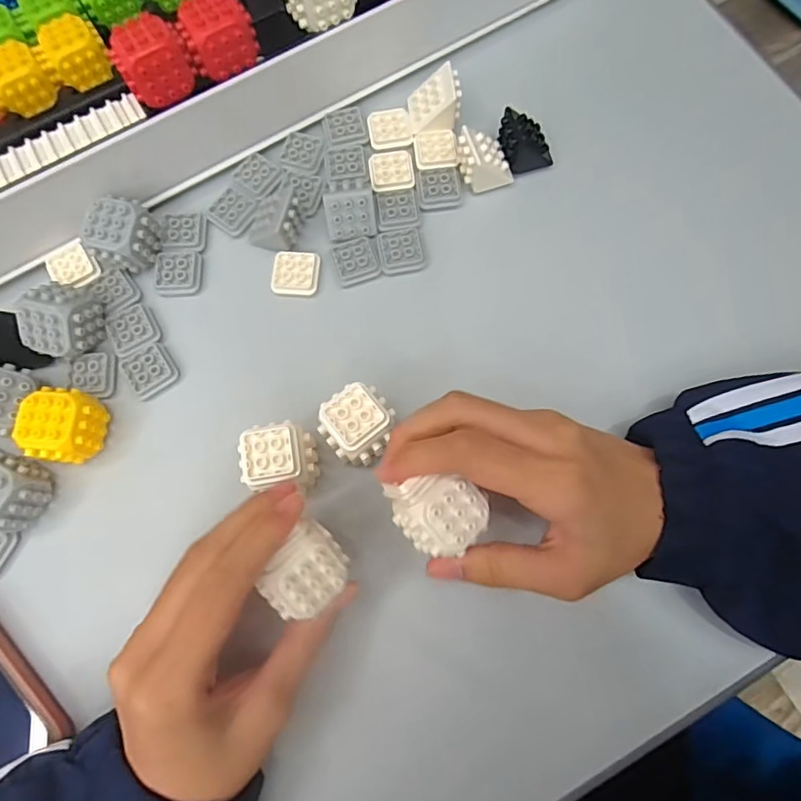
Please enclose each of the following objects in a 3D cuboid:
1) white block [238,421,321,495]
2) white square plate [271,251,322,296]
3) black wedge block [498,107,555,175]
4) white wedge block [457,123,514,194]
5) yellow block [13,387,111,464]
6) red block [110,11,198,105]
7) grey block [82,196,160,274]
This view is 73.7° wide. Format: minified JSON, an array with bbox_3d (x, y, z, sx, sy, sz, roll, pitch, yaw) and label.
[{"bbox_3d":[-0.060,0.031,0.275,0.033,0.039,0.030,-10,74,-1],"label":"white block"},{"bbox_3d":[-0.063,-0.077,0.324,0.029,0.006,0.027,4,75,3],"label":"white square plate"},{"bbox_3d":[0.078,-0.162,0.333,0.032,0.028,0.026,-20,75,-4],"label":"black wedge block"},{"bbox_3d":[0.051,-0.149,0.329,0.031,0.028,0.027,-17,75,-3],"label":"white wedge block"},{"bbox_3d":[-0.180,0.015,0.288,0.032,0.036,0.036,9,75,4],"label":"yellow block"},{"bbox_3d":[-0.131,-0.182,0.286,0.034,0.028,0.031,-16,74,-4],"label":"red block"},{"bbox_3d":[-0.163,-0.096,0.313,0.030,0.032,0.036,4,75,3],"label":"grey block"}]

